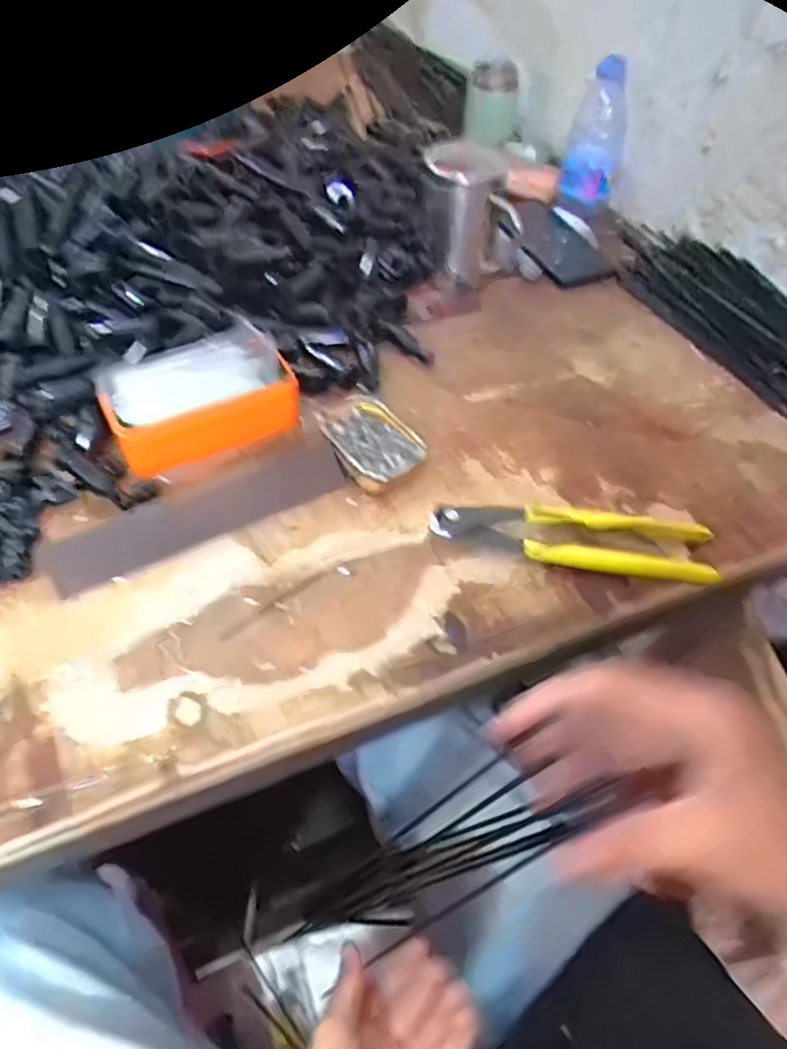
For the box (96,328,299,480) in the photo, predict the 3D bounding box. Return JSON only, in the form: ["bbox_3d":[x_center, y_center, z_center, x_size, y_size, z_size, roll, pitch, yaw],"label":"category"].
[{"bbox_3d":[-0.156,-0.101,0.543,0.143,0.050,0.099,-27,57,-24],"label":"box"}]

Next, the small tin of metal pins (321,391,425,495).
[{"bbox_3d":[-0.024,-0.070,0.553,0.063,0.022,0.103,-33,59,-27],"label":"small tin of metal pins"}]

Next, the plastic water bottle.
[{"bbox_3d":[0.240,-0.454,0.795,0.066,0.155,0.051,14,48,9],"label":"plastic water bottle"}]

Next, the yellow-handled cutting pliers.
[{"bbox_3d":[0.130,0.010,0.494,0.198,0.019,0.057,8,50,3],"label":"yellow-handled cutting pliers"}]

